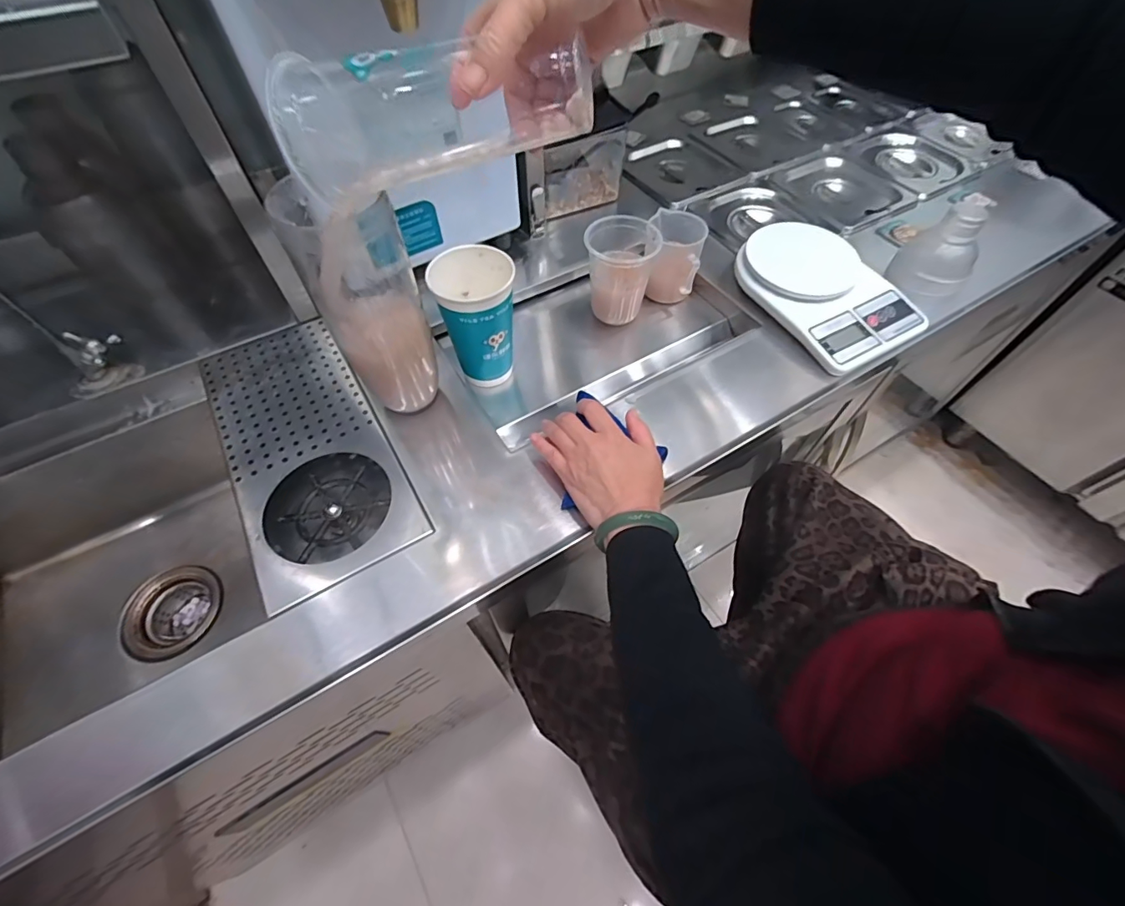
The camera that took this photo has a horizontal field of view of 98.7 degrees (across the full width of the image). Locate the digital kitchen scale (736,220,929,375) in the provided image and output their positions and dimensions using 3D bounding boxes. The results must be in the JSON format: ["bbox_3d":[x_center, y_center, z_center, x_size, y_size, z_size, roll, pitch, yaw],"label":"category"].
[{"bbox_3d":[0.316,-0.199,0.583,0.148,0.042,0.208,-25,61,-16],"label":"digital kitchen scale"}]

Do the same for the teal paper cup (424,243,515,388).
[{"bbox_3d":[-0.092,-0.150,0.528,0.079,0.138,0.085,0,58,-1],"label":"teal paper cup"}]

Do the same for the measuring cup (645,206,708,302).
[{"bbox_3d":[0.142,-0.251,0.623,0.066,0.086,0.068,0,58,-1],"label":"measuring cup"}]

